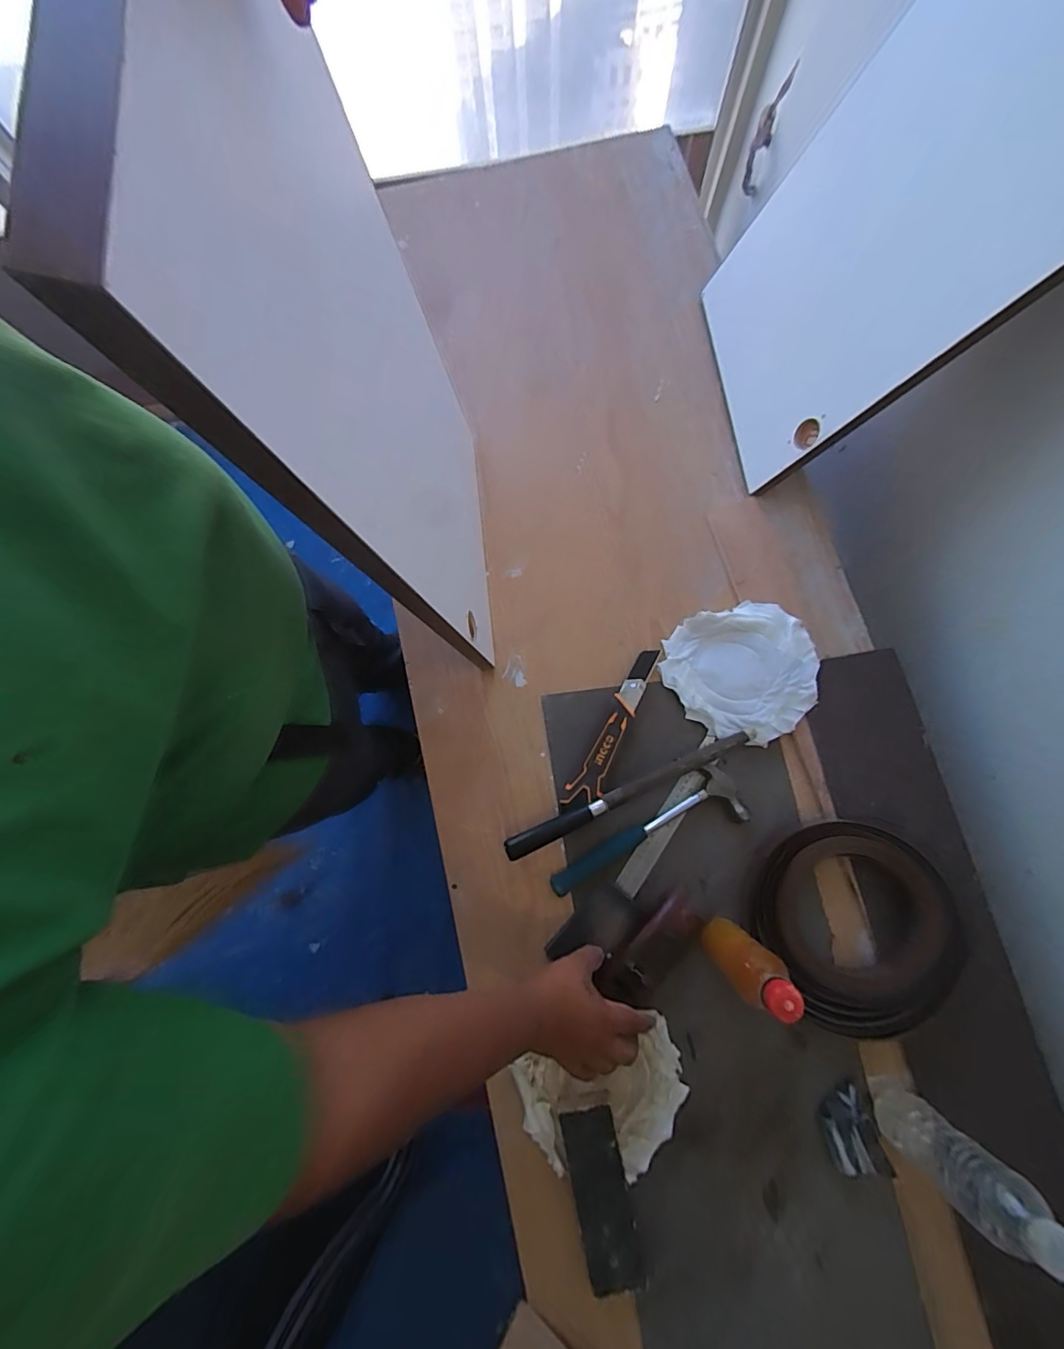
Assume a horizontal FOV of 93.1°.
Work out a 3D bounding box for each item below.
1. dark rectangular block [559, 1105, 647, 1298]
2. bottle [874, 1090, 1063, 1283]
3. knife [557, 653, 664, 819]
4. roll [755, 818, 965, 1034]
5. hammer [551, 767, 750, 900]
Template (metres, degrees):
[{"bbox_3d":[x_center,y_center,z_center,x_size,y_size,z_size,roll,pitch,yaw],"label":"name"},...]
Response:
[{"bbox_3d":[0.073,0.546,0.523,0.055,0.027,0.169,-12,78,-2],"label":"dark rectangular block"},{"bbox_3d":[0.398,0.459,0.464,0.057,0.182,0.056,0,78,1],"label":"bottle"},{"bbox_3d":[0.101,0.073,0.631,0.036,0.024,0.226,28,79,7],"label":"knife"},{"bbox_3d":[0.356,0.273,0.556,0.197,0.048,0.194,0,78,1],"label":"roll"},{"bbox_3d":[0.132,0.186,0.607,0.246,0.023,0.072,-21,78,-4],"label":"hammer"}]

